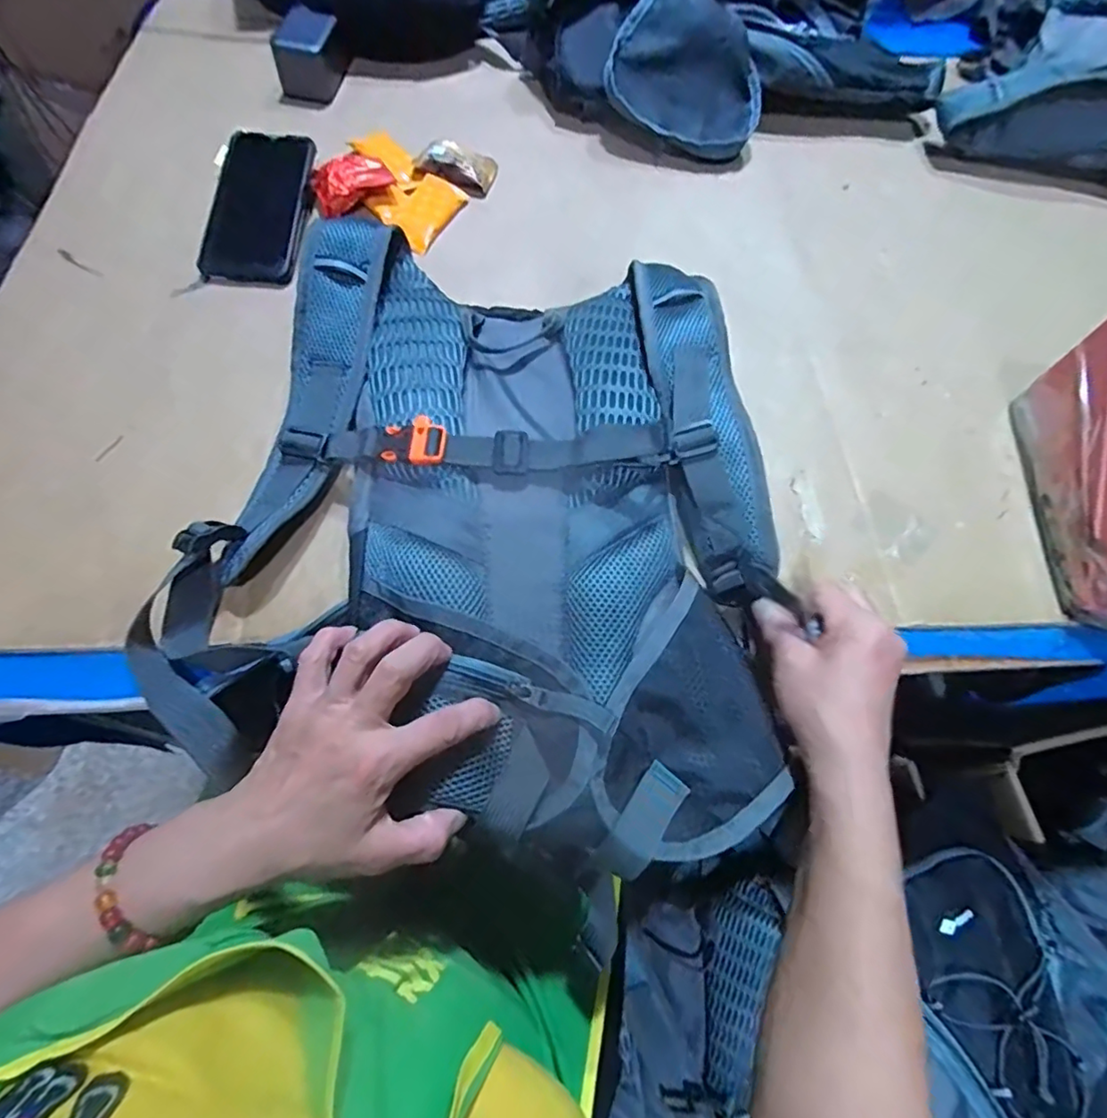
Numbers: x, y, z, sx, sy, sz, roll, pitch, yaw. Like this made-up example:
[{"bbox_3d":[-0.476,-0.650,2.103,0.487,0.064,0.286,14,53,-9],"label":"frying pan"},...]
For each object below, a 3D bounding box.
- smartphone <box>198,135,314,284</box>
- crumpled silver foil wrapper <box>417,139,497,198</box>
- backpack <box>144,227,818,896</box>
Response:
[{"bbox_3d":[-0.267,-0.324,0.518,0.076,0.014,0.168,4,73,-7],"label":"smartphone"},{"bbox_3d":[-0.096,-0.407,0.585,0.072,0.024,0.063,28,65,10],"label":"crumpled silver foil wrapper"},{"bbox_3d":[-0.047,-0.039,0.376,0.364,0.069,0.413,3,64,-3],"label":"backpack"}]

